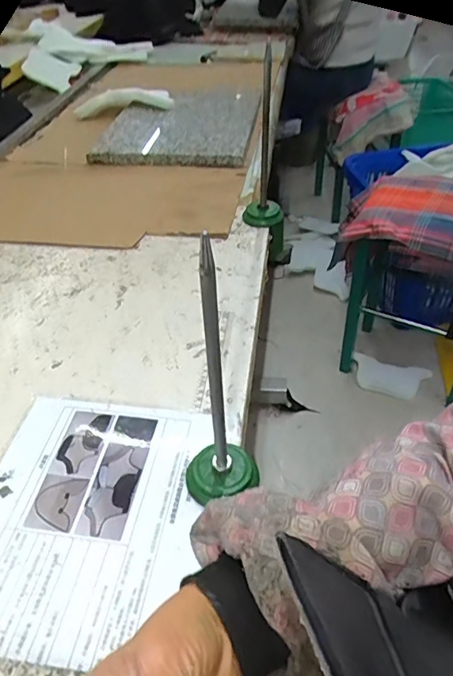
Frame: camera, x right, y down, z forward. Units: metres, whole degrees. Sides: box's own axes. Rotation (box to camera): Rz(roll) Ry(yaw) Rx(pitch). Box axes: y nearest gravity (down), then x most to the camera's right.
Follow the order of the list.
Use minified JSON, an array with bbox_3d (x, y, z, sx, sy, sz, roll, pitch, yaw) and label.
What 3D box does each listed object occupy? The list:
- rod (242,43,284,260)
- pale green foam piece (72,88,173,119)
[{"bbox_3d":[0.056,-0.248,0.728,0.059,0.288,0.053,2,42,5],"label":"rod"},{"bbox_3d":[-0.228,-0.532,1.143,0.236,0.050,0.076,7,43,10],"label":"pale green foam piece"}]

